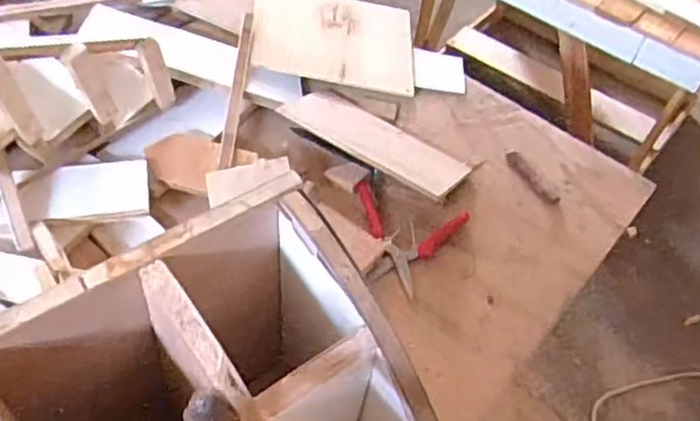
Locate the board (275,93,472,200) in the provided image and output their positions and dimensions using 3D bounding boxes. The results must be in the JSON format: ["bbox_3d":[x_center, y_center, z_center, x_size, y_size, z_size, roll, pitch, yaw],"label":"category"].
[{"bbox_3d":[0.036,-0.102,1.026,0.273,0.014,0.119,29,39,19],"label":"board"}]

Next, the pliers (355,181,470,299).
[{"bbox_3d":[0.063,0.039,0.944,0.158,0.022,0.145,19,52,9],"label":"pliers"}]

